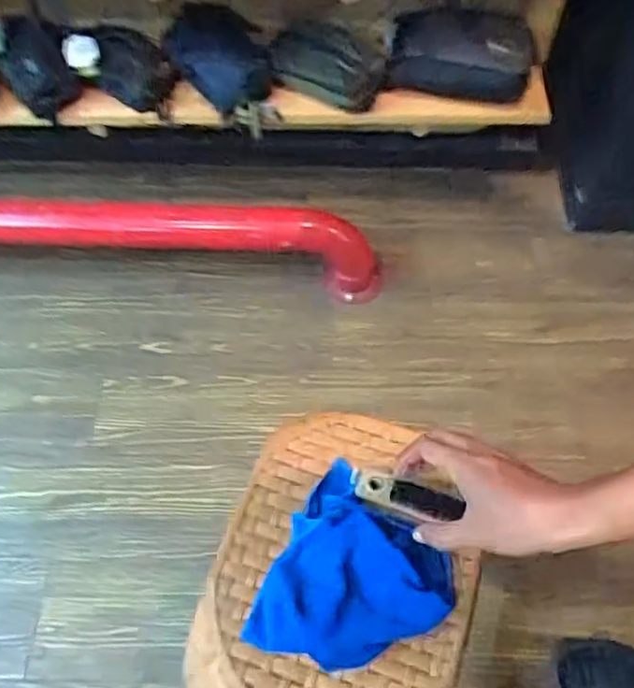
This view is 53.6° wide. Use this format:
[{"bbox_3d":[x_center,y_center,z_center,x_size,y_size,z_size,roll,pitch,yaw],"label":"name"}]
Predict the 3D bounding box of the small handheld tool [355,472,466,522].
[{"bbox_3d":[0.089,0.152,0.627,0.103,0.017,0.031,9,57,17],"label":"small handheld tool"}]

